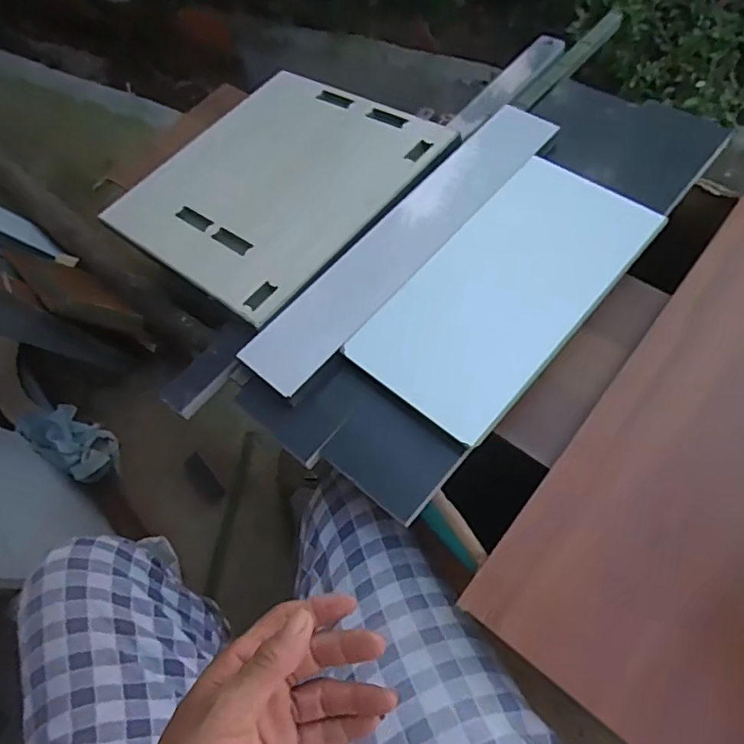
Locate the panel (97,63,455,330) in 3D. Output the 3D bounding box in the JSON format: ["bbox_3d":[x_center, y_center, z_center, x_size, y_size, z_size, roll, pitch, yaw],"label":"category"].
[{"bbox_3d":[-0.109,-0.215,0.628,0.285,0.009,0.303,32,69,28],"label":"panel"}]

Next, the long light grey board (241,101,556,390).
[{"bbox_3d":[0.037,-0.139,0.558,0.074,0.009,0.406,38,71,19],"label":"long light grey board"}]

